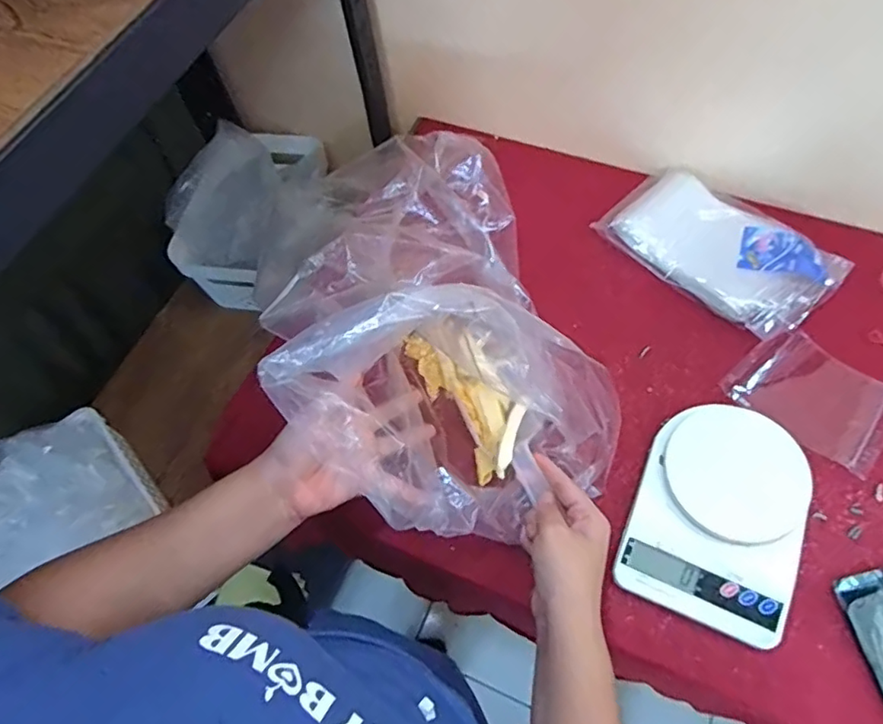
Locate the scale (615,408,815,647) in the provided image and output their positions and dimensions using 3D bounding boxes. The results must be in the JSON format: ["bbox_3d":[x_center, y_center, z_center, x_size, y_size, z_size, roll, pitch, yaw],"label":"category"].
[{"bbox_3d":[0.231,0.122,0.474,0.130,0.034,0.177,20,66,14],"label":"scale"}]

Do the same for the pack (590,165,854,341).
[{"bbox_3d":[0.287,-0.122,0.596,0.131,0.028,0.216,-41,67,-15],"label":"pack"}]

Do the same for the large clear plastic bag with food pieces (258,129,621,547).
[{"bbox_3d":[-0.021,-0.079,0.502,0.253,0.183,0.421,-15,62,-4],"label":"large clear plastic bag with food pieces"}]

